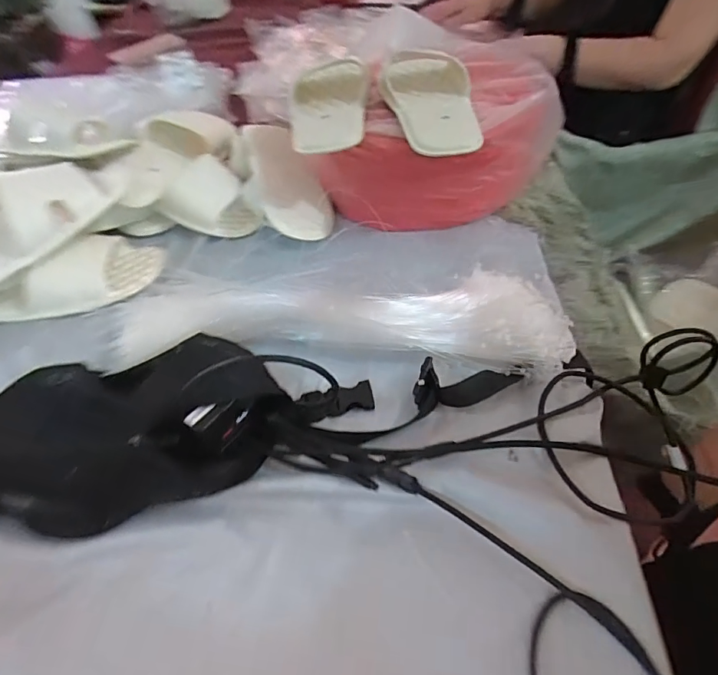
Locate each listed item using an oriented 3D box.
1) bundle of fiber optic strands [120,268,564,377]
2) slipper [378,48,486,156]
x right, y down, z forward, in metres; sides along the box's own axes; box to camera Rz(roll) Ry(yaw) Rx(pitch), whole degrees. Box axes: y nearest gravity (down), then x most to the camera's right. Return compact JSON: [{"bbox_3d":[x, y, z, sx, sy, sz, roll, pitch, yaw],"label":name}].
[{"bbox_3d":[-0.028,-0.024,0.479,0.438,0.042,0.126,1,48,7],"label":"bundle of fiber optic strands"},{"bbox_3d":[0.081,-0.282,0.557,0.102,0.041,0.224,-4,48,2],"label":"slipper"}]

